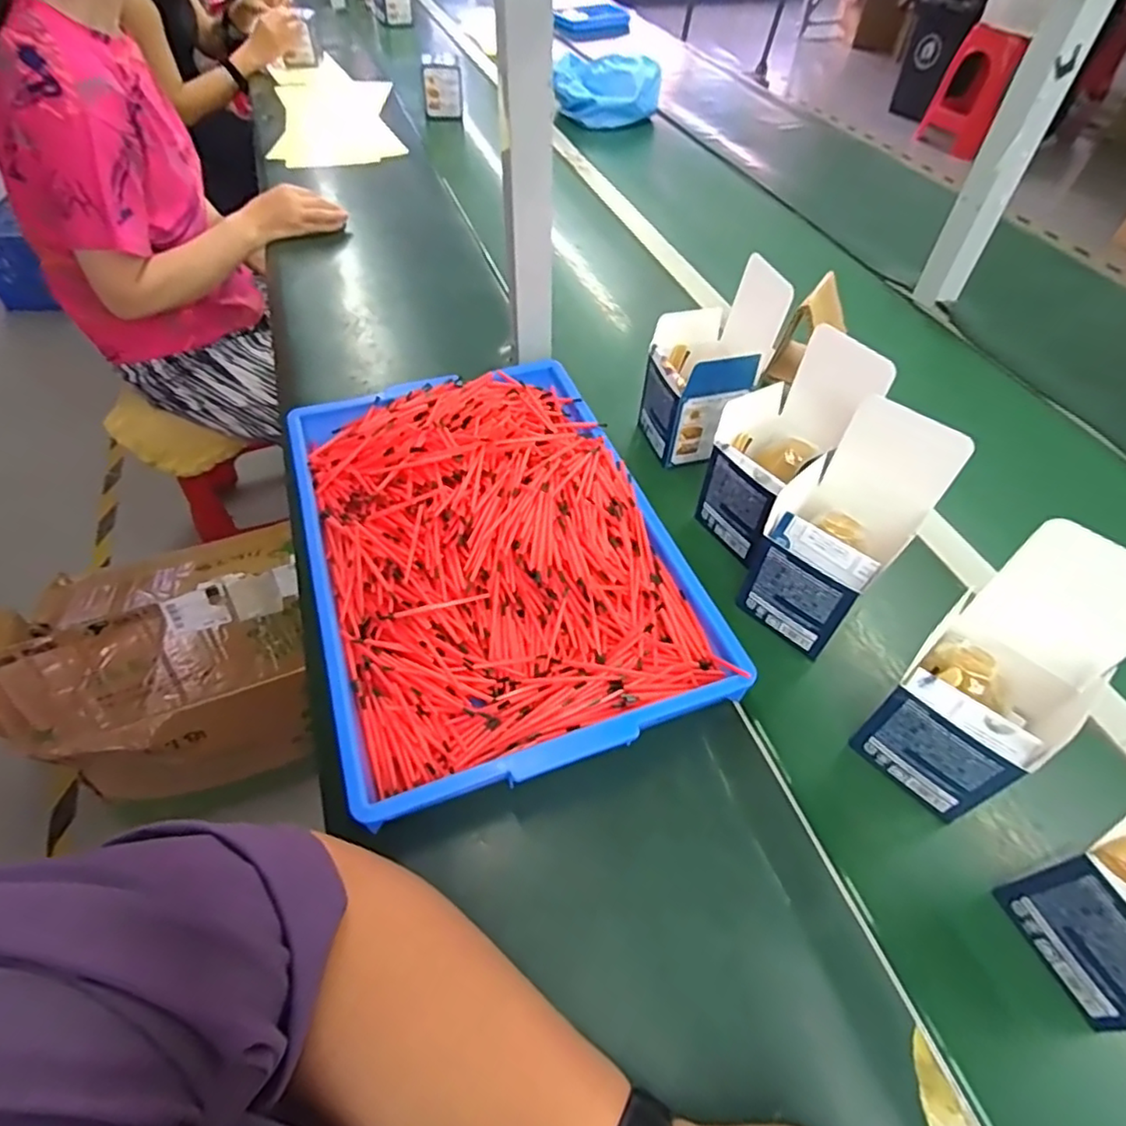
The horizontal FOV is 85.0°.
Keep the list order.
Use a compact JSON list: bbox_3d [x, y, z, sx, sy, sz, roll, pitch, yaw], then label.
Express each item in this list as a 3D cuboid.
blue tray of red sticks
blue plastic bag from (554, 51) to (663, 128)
[{"bbox_3d":[-0.067,-0.028,0.525,0.294,0.069,0.422,-15,53,-13],"label":"blue tray of red sticks"},{"bbox_3d":[0.101,-0.999,1.304,0.206,0.102,0.148,2,51,0],"label":"blue plastic bag"}]

